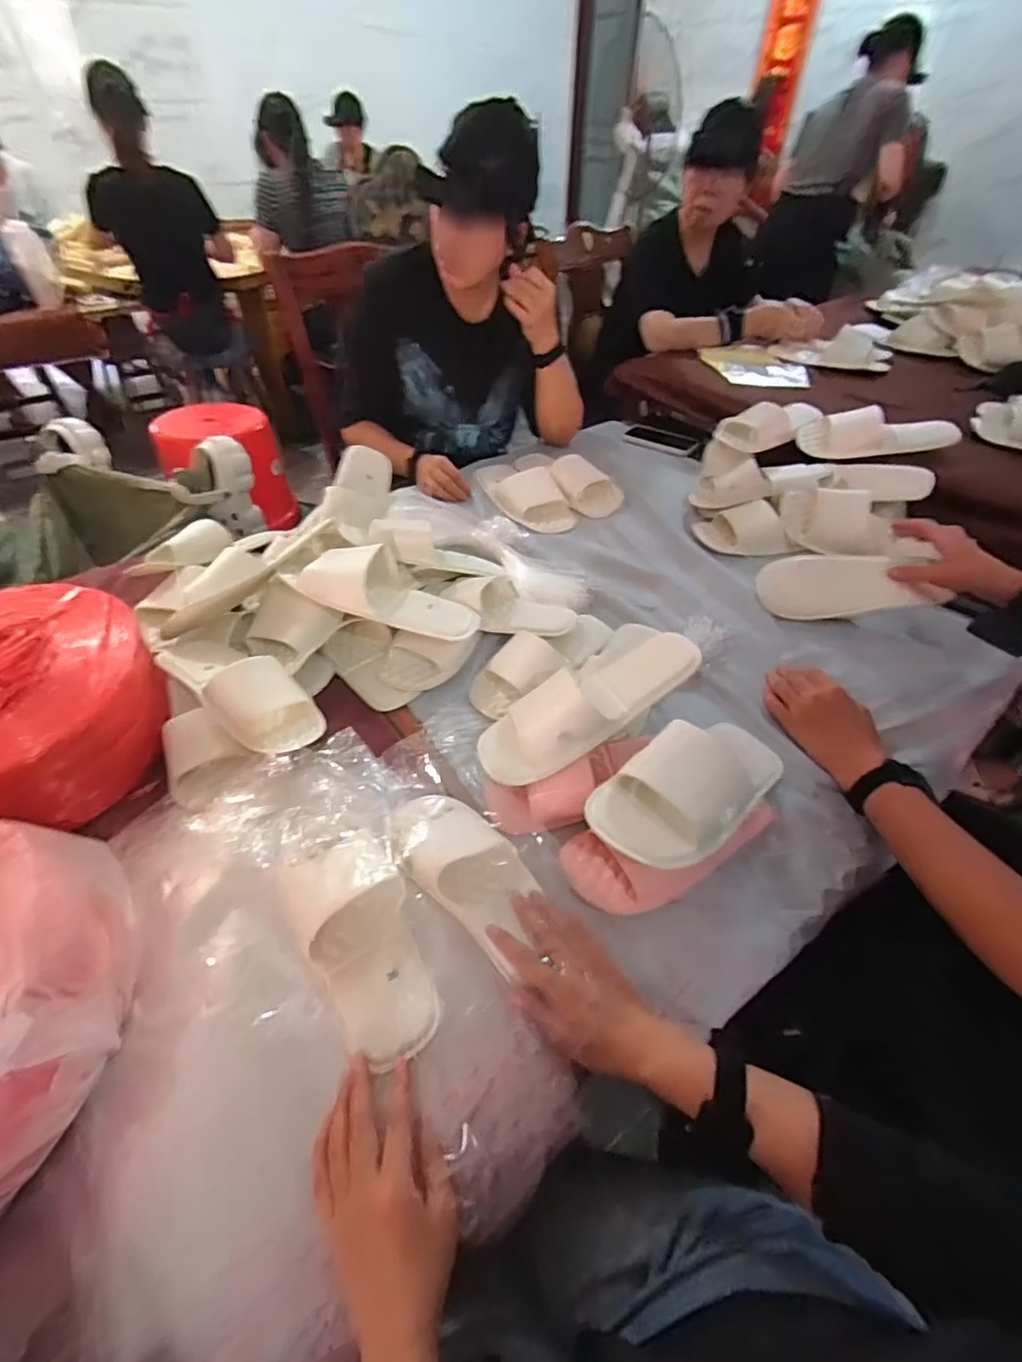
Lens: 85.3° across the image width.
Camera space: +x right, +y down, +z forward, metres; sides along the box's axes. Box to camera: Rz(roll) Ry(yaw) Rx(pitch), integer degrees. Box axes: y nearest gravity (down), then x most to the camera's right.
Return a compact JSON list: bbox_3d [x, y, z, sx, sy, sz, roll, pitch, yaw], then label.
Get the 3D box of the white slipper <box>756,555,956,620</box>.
[{"bbox_3d":[0.486,-0.144,0.832,0.072,0.092,0.249,-33,27,-28],"label":"white slipper"}]

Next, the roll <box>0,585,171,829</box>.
[{"bbox_3d":[-0.540,0.023,0.631,0.243,0.151,0.256,1,46,-1],"label":"roll"}]

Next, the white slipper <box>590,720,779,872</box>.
[{"bbox_3d":[0.167,0.105,0.540,0.190,0.054,0.110,-24,51,-22],"label":"white slipper"}]

